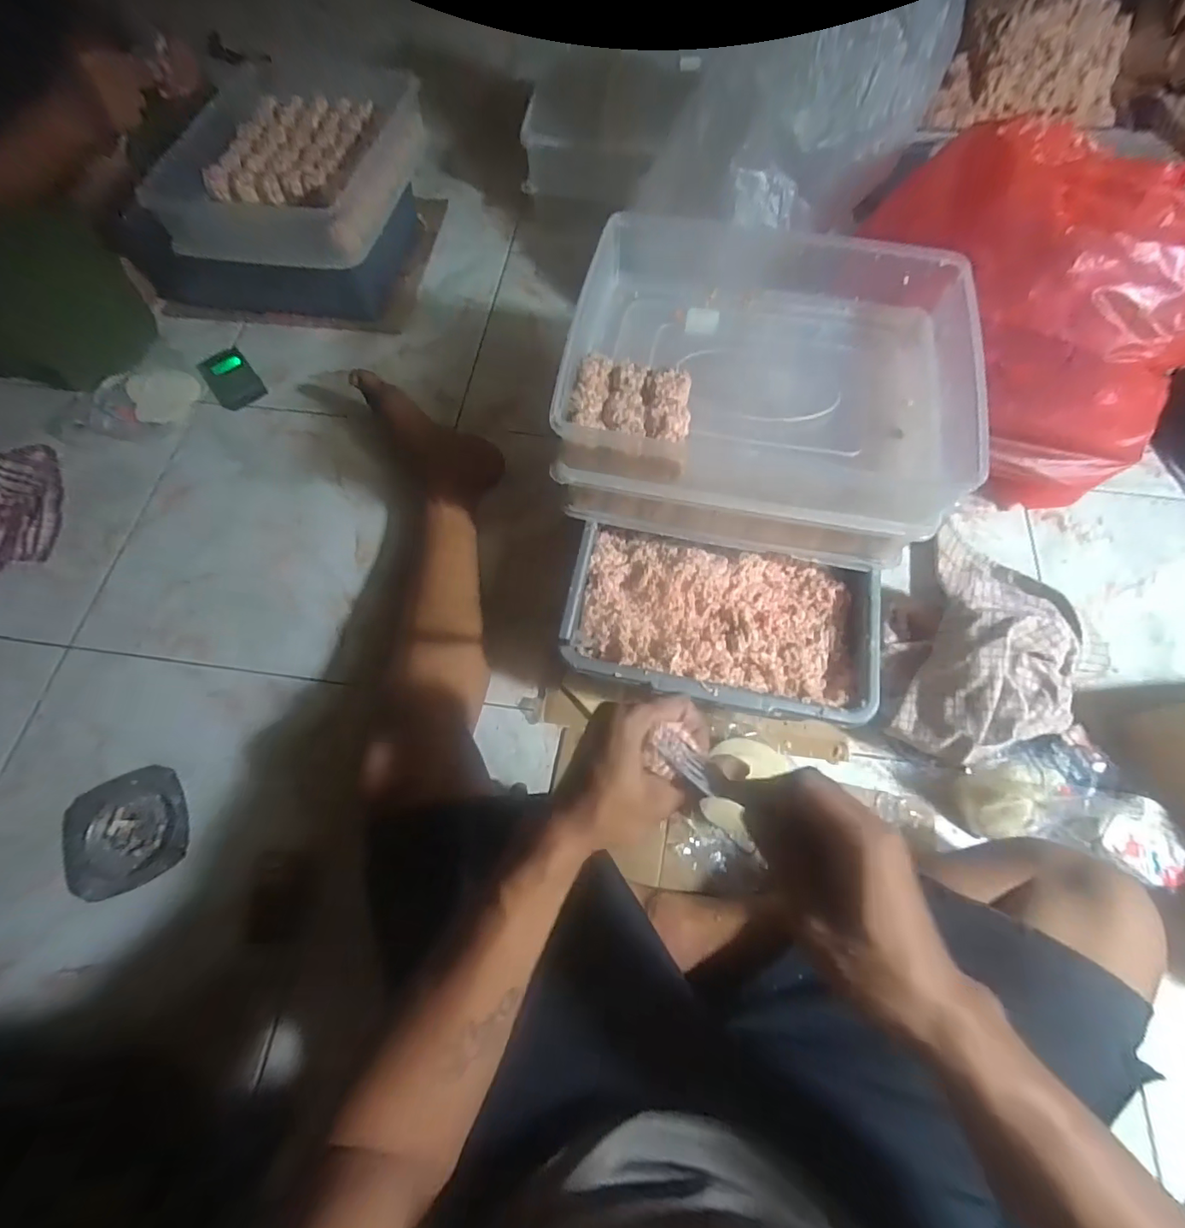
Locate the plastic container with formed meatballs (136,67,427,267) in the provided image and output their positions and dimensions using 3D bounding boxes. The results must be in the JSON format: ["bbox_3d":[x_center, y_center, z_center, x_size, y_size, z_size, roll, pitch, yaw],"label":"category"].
[{"bbox_3d":[-0.435,-0.667,0.762,0.301,0.075,0.384,10,69,5],"label":"plastic container with formed meatballs"}]

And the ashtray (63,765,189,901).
[{"bbox_3d":[-0.503,0.233,0.563,0.127,0.019,0.119,-21,69,-7],"label":"ashtray"}]

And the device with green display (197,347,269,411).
[{"bbox_3d":[-0.560,-0.366,0.807,0.068,0.014,0.122,-35,71,-12],"label":"device with green display"}]

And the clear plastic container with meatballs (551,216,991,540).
[{"bbox_3d":[0.169,-0.236,0.529,0.359,0.111,0.302,11,69,6],"label":"clear plastic container with meatballs"}]

